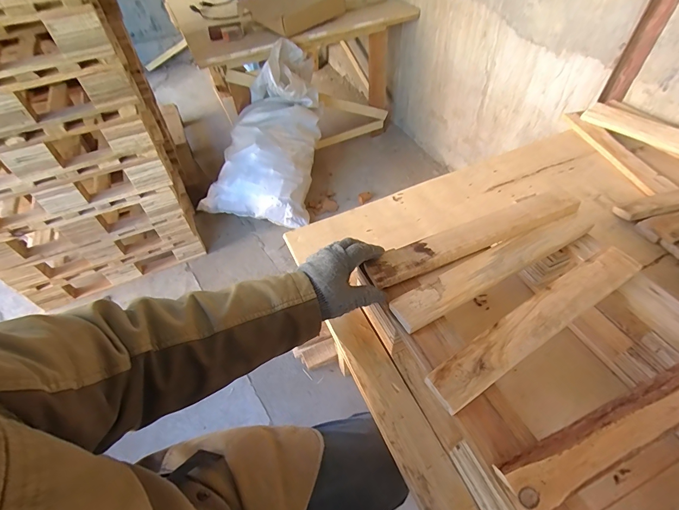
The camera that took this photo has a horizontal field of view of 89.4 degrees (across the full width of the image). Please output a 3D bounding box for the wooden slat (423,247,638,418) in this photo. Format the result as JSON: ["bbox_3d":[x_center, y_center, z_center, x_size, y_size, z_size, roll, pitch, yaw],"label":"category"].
[{"bbox_3d":[0.256,0.081,0.439,0.343,0.015,0.051,-27,54,-17],"label":"wooden slat"}]

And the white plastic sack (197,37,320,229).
[{"bbox_3d":[-0.331,-0.533,1.544,0.464,0.494,0.615,8,52,10],"label":"white plastic sack"}]

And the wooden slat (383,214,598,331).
[{"bbox_3d":[0.228,0.013,0.498,0.341,0.016,0.049,-25,53,-16],"label":"wooden slat"}]

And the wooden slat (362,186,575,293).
[{"bbox_3d":[0.204,-0.029,0.521,0.344,0.018,0.054,-21,52,-10],"label":"wooden slat"}]

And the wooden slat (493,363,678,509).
[{"bbox_3d":[0.323,0.169,0.364,0.342,0.018,0.047,-20,52,-12],"label":"wooden slat"}]

